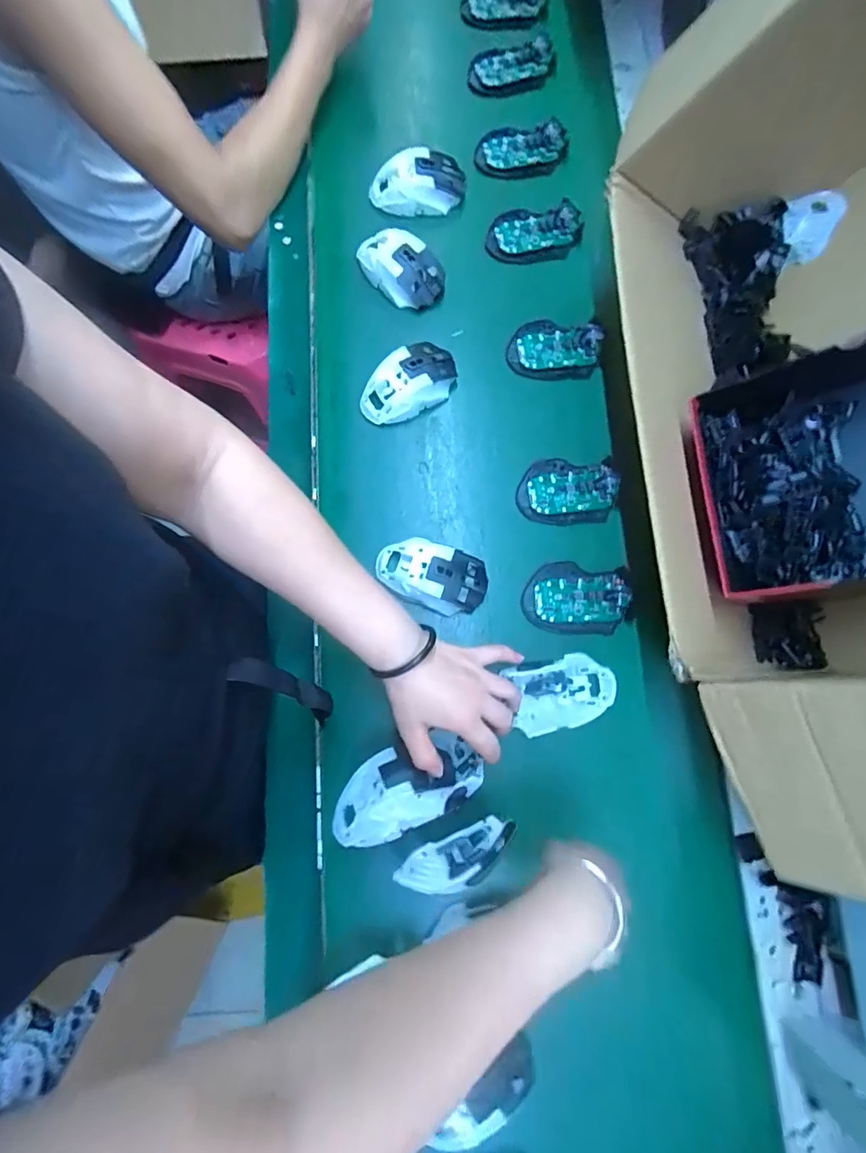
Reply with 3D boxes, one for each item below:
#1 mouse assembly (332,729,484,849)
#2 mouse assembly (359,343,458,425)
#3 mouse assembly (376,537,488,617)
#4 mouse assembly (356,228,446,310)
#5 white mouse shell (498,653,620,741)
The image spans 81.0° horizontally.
[{"bbox_3d":[-0.023,0.188,0.452,0.134,0.048,0.065,-17,78,-16],"label":"mouse assembly"},{"bbox_3d":[-0.027,-0.216,0.568,0.113,0.040,0.063,-35,80,-6],"label":"mouse assembly"},{"bbox_3d":[-0.002,-0.002,0.524,0.117,0.038,0.072,21,79,5],"label":"mouse assembly"},{"bbox_3d":[-0.038,-0.367,0.604,0.067,0.044,0.115,-42,81,-7],"label":"mouse assembly"},{"bbox_3d":[0.126,0.113,0.495,0.101,0.029,0.066,-11,78,-1],"label":"white mouse shell"}]

